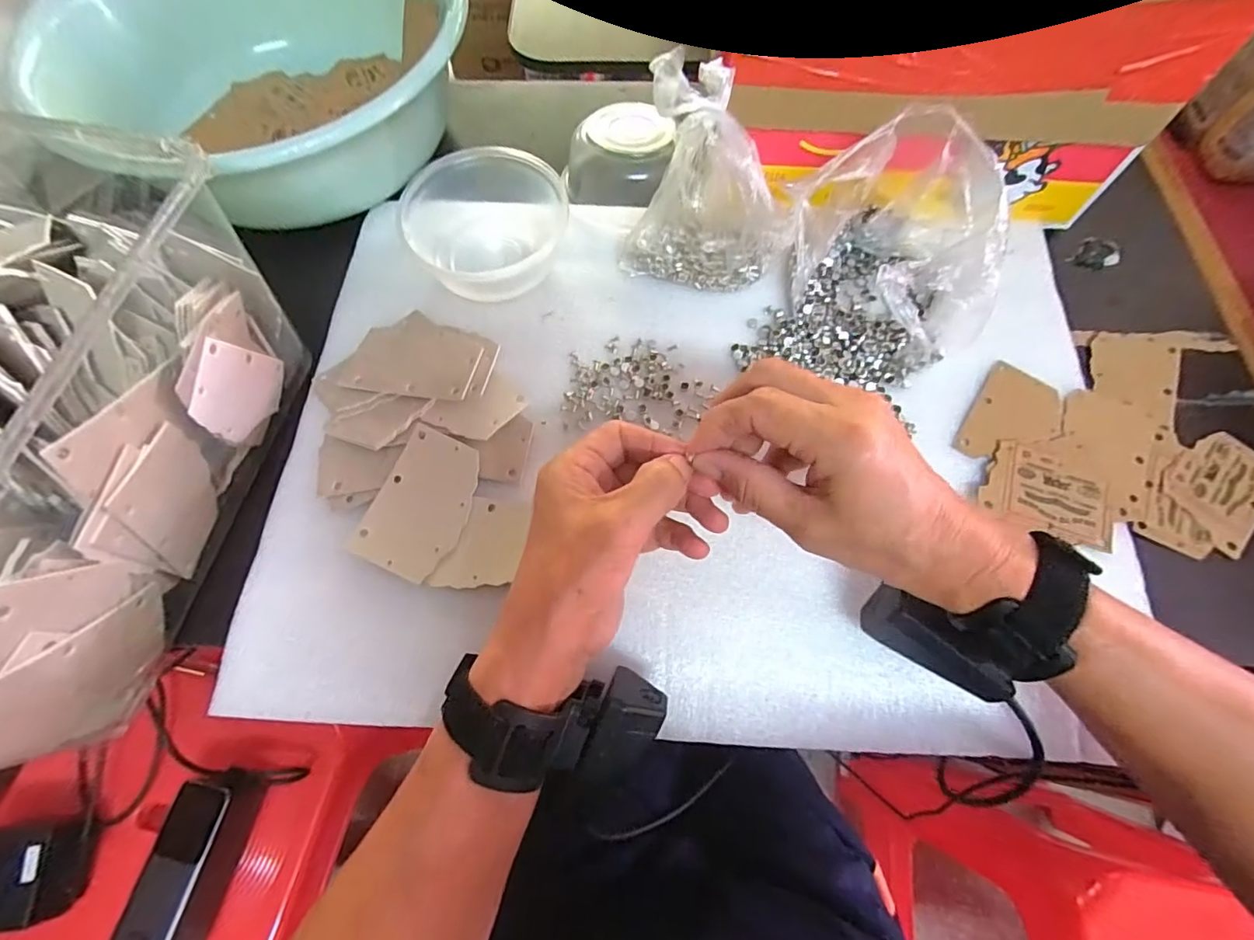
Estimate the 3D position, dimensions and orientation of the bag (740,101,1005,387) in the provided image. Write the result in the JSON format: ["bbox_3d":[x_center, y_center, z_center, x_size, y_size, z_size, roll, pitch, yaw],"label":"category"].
[{"bbox_3d":[0.162,-0.129,0.335,0.132,0.092,0.148,37,72,14],"label":"bag"}]

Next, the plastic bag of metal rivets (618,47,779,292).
[{"bbox_3d":[0.054,-0.184,0.348,0.105,0.109,0.072,13,68,5],"label":"plastic bag of metal rivets"}]

